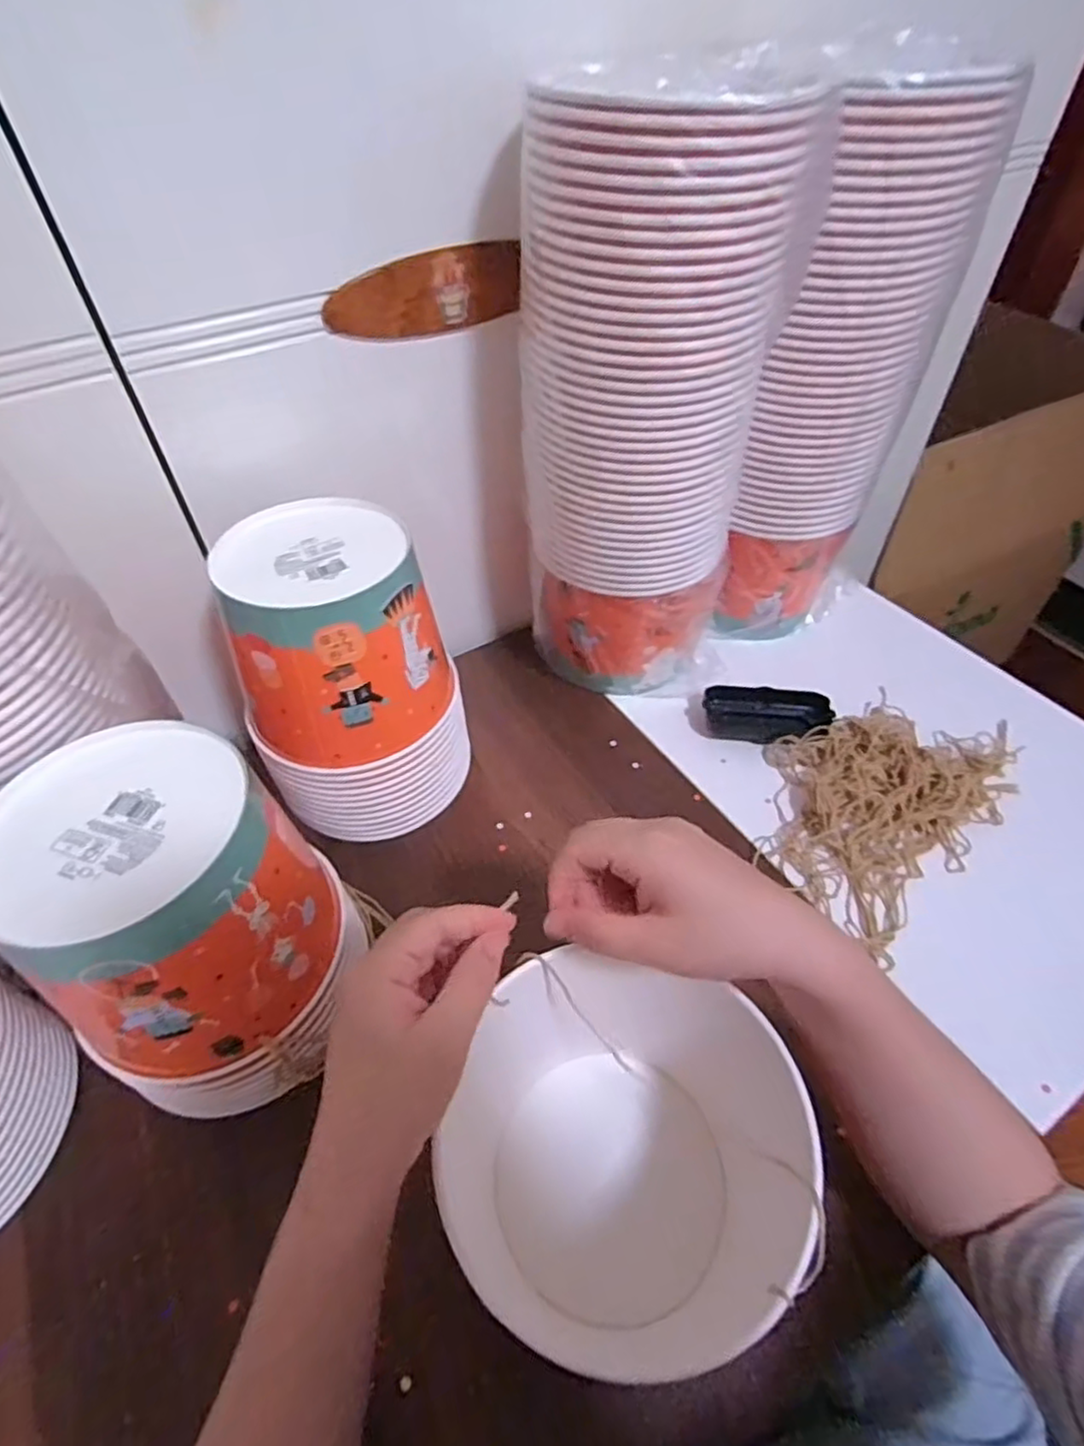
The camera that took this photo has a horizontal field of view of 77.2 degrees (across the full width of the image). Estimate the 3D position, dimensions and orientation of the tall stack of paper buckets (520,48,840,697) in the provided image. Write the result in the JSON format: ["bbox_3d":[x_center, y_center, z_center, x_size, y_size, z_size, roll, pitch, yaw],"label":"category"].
[{"bbox_3d":[0.075,-0.205,0.524,0.155,0.431,0.144,25,55,21],"label":"tall stack of paper buckets"}]

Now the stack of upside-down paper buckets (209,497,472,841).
[{"bbox_3d":[-0.144,-0.034,0.526,0.151,0.220,0.161,-14,50,-10],"label":"stack of upside-down paper buckets"}]

